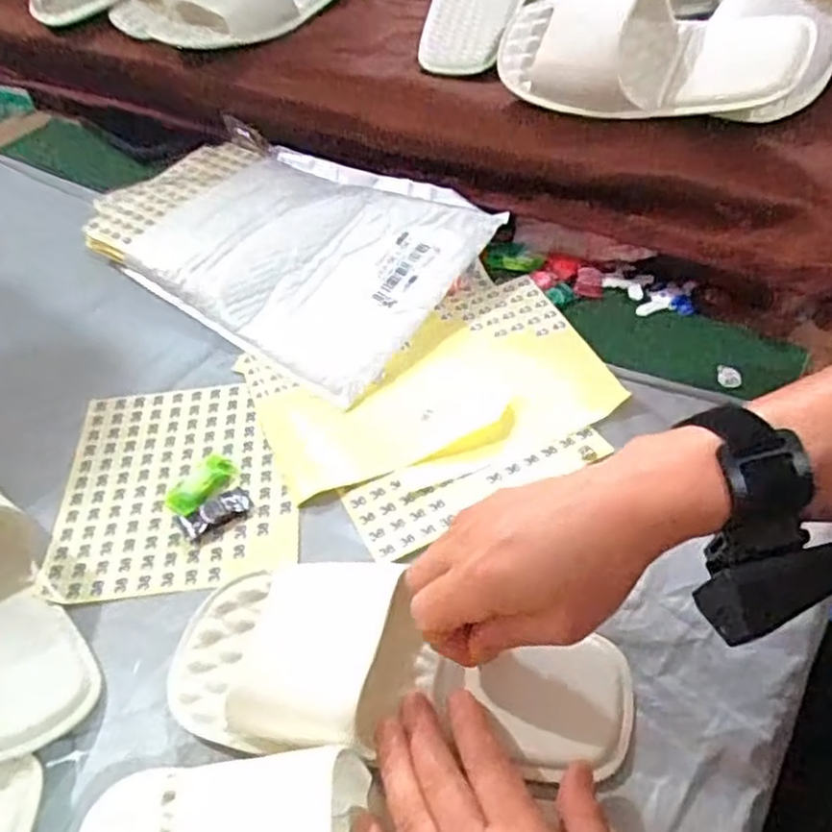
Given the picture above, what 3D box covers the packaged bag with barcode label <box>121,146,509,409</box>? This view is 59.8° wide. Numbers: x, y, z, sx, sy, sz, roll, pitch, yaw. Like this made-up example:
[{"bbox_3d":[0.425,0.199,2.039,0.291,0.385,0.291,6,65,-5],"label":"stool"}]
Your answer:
[{"bbox_3d":[-0.094,-0.141,0.614,0.274,0.048,0.202,28,56,28],"label":"packaged bag with barcode label"}]

